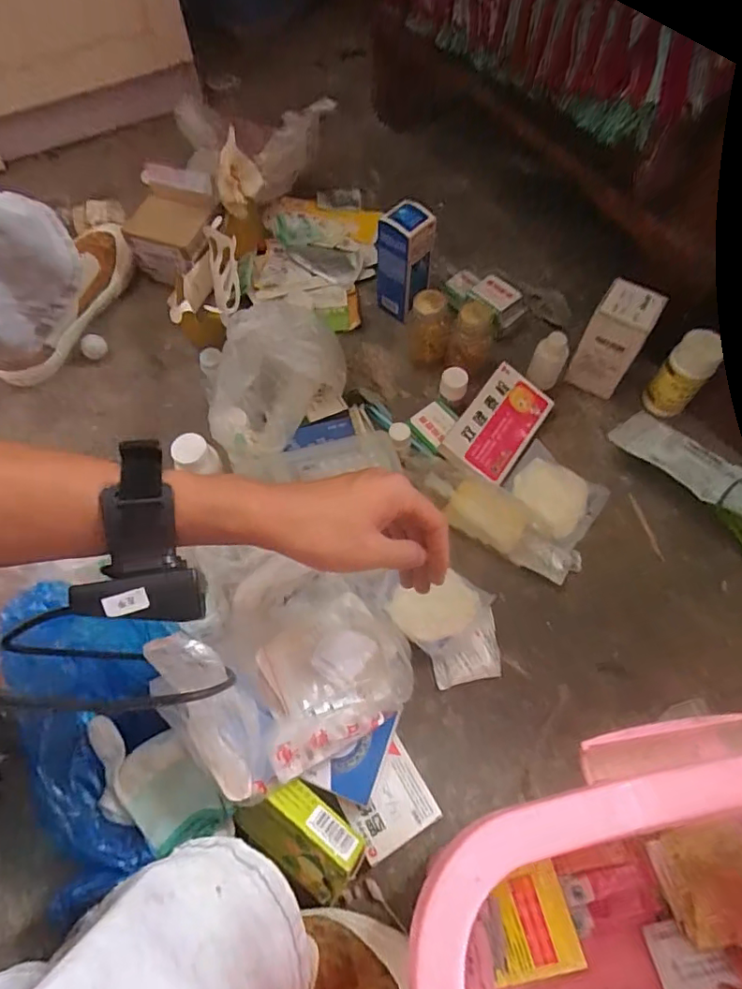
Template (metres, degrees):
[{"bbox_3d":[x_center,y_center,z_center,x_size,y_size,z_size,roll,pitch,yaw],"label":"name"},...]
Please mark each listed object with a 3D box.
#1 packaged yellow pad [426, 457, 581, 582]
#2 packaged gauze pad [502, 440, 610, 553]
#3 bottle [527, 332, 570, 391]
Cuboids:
[{"bbox_3d":[0.135,0.030,0.559,0.184,0.021,0.057,37,69,3],"label":"packaged yellow pad"},{"bbox_3d":[0.202,-0.001,0.583,0.100,0.016,0.097,34,68,17],"label":"packaged gauze pad"},{"bbox_3d":[0.212,-0.158,0.631,0.036,0.068,0.034,-1,63,1],"label":"bottle"}]

